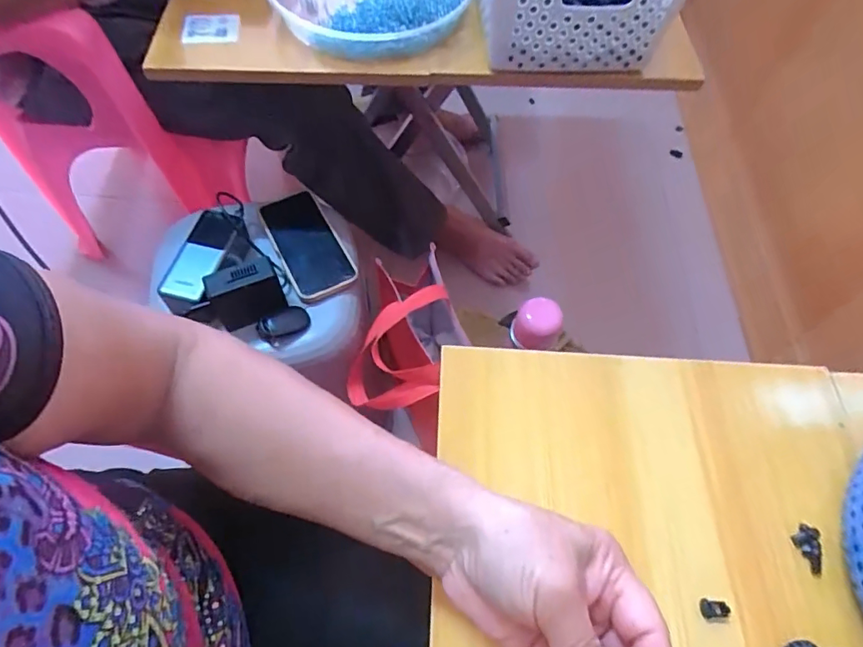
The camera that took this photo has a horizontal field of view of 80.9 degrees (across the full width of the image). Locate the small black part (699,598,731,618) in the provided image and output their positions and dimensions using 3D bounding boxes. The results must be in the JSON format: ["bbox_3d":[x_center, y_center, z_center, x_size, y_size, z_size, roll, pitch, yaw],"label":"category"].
[{"bbox_3d":[0.170,0.171,0.303,0.016,0.005,0.010,8,61,2],"label":"small black part"}]

